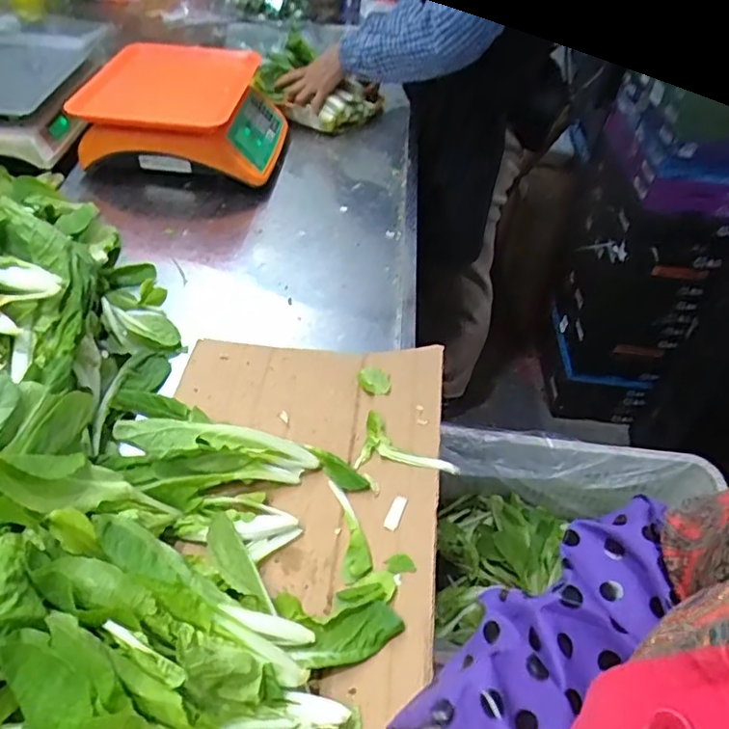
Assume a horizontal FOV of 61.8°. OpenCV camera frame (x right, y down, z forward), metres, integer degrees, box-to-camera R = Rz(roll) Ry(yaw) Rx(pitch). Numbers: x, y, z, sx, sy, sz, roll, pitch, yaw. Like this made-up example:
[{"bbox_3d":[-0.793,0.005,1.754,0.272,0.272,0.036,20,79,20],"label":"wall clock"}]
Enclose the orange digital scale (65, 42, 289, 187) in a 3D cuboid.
[{"bbox_3d":[-0.288,-0.397,0.972,0.305,0.126,0.282,2,45,-4],"label":"orange digital scale"}]

